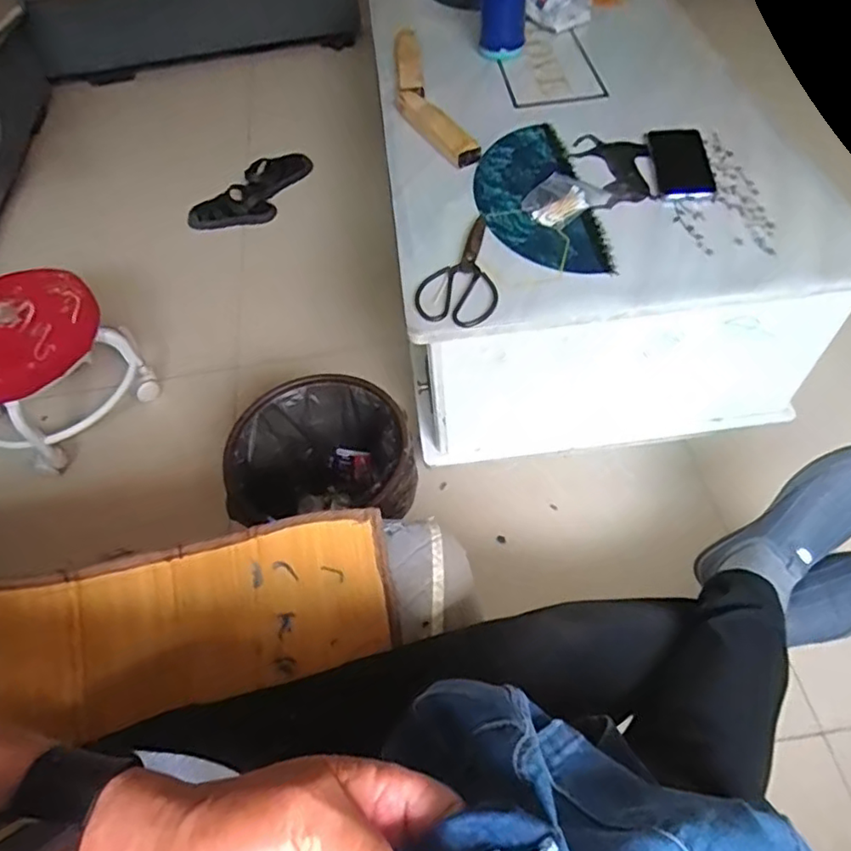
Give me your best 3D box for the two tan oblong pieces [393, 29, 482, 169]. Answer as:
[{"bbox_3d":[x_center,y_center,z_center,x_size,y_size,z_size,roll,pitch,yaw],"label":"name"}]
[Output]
[{"bbox_3d":[-0.010,-0.553,0.999,0.085,0.031,0.419,-15,55,-5],"label":"two tan oblong pieces"}]

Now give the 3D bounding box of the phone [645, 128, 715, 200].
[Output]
[{"bbox_3d":[0.367,-0.373,0.867,0.077,0.016,0.159,0,55,5],"label":"phone"}]

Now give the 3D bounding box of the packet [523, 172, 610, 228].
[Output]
[{"bbox_3d":[0.190,-0.314,0.837,0.114,0.014,0.085,-39,60,-21],"label":"packet"}]

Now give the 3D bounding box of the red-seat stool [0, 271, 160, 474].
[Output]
[{"bbox_3d":[-0.699,-0.103,1.090,0.252,0.223,0.284,32,63,25],"label":"red-seat stool"}]

